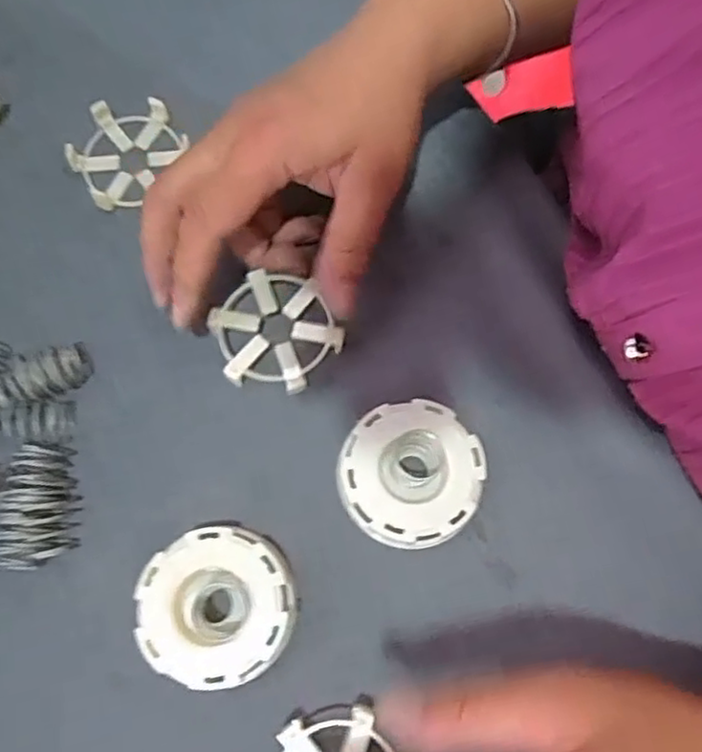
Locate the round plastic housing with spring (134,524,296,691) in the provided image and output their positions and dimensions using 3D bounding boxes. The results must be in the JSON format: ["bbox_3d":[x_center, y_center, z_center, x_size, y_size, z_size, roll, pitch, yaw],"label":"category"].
[{"bbox_3d":[-0.057,0.099,0.291,0.064,0.021,0.062,1,72,-2],"label":"round plastic housing with spring"}]

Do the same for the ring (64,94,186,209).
[{"bbox_3d":[-0.120,-0.121,0.361,0.058,0.018,0.055,0,72,-1],"label":"ring"}]

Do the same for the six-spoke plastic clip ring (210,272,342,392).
[{"bbox_3d":[-0.037,-0.022,0.322,0.056,0.009,0.061,-28,75,-11],"label":"six-spoke plastic clip ring"}]

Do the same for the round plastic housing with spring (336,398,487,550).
[{"bbox_3d":[0.027,0.046,0.310,0.064,0.021,0.063,1,72,-2],"label":"round plastic housing with spring"}]

